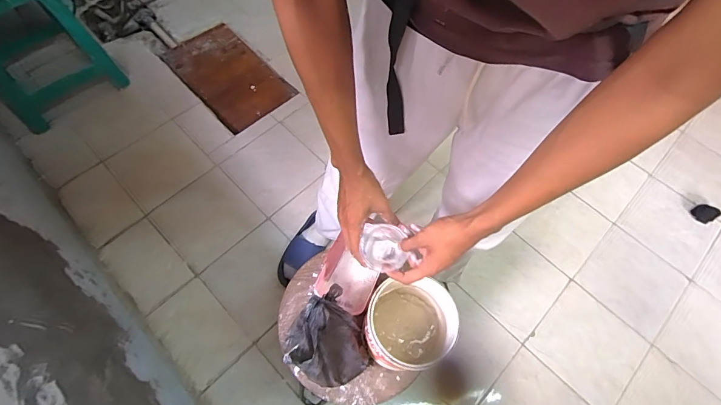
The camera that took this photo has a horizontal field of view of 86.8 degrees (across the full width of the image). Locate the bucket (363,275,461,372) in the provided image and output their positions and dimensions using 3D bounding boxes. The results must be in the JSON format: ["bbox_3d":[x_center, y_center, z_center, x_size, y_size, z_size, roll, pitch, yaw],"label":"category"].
[{"bbox_3d":[0.086,0.232,0.713,0.152,0.148,0.139,1,63,-2],"label":"bucket"}]

